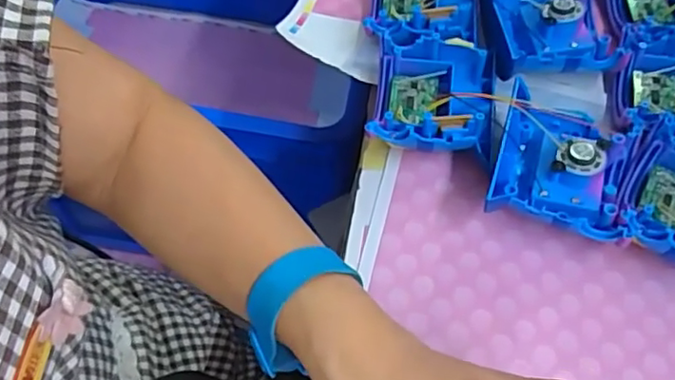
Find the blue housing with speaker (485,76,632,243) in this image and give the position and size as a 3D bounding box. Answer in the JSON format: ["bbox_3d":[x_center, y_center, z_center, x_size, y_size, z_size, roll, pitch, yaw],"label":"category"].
[{"bbox_3d":[0.132,-0.012,0.368,0.078,0.043,0.087,14,59,8],"label":"blue housing with speaker"}]

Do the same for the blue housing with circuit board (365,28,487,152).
[{"bbox_3d":[0.060,-0.057,0.397,0.072,0.039,0.079,8,58,5],"label":"blue housing with circuit board"}]

